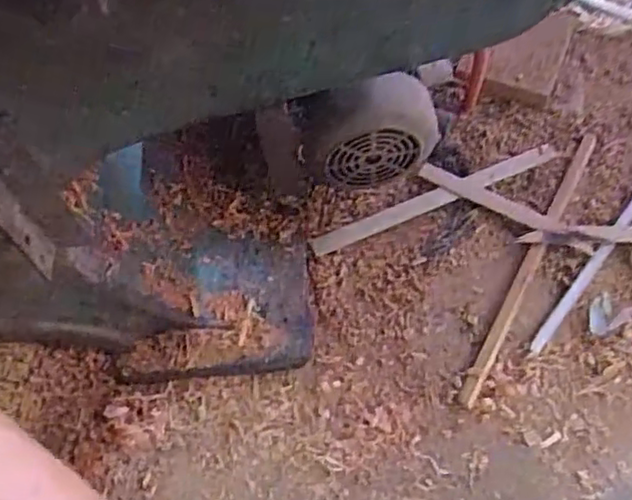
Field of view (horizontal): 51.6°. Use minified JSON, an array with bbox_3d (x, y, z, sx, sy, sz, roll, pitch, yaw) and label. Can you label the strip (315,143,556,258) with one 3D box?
[{"bbox_3d":[0.218,-0.097,1.199,0.493,0.013,0.038,-22,60,-13],"label":"strip"}]

